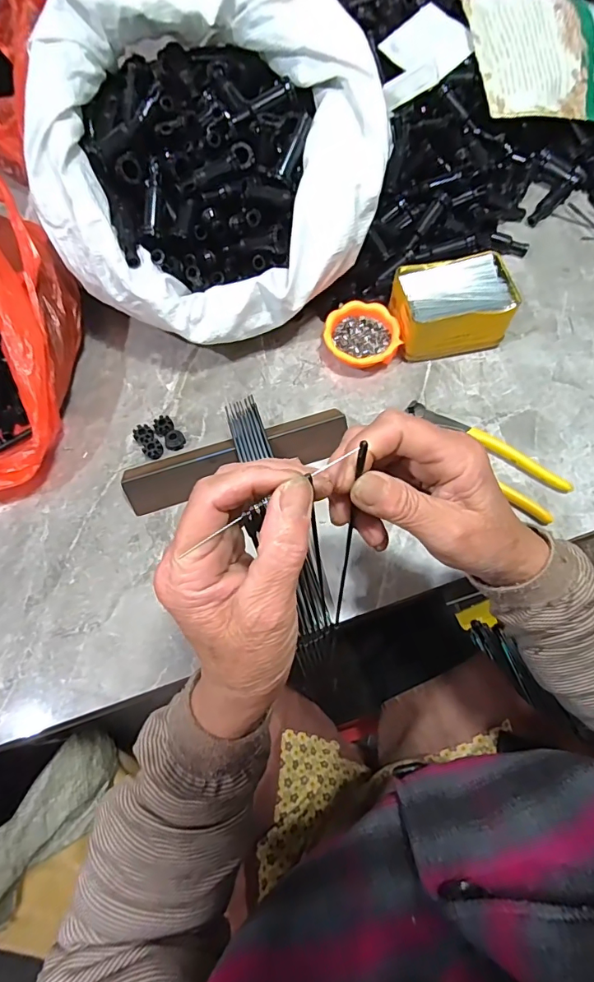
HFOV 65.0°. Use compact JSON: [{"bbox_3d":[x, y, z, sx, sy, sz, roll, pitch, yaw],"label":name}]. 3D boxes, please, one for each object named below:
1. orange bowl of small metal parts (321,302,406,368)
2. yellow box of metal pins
[{"bbox_3d":[0.067,-0.159,0.487,0.073,0.028,0.071,-1,69,1],"label":"orange bowl of small metal parts"},{"bbox_3d":[0.158,-0.188,0.478,0.113,0.057,0.084,-10,69,-2],"label":"yellow box of metal pins"}]

